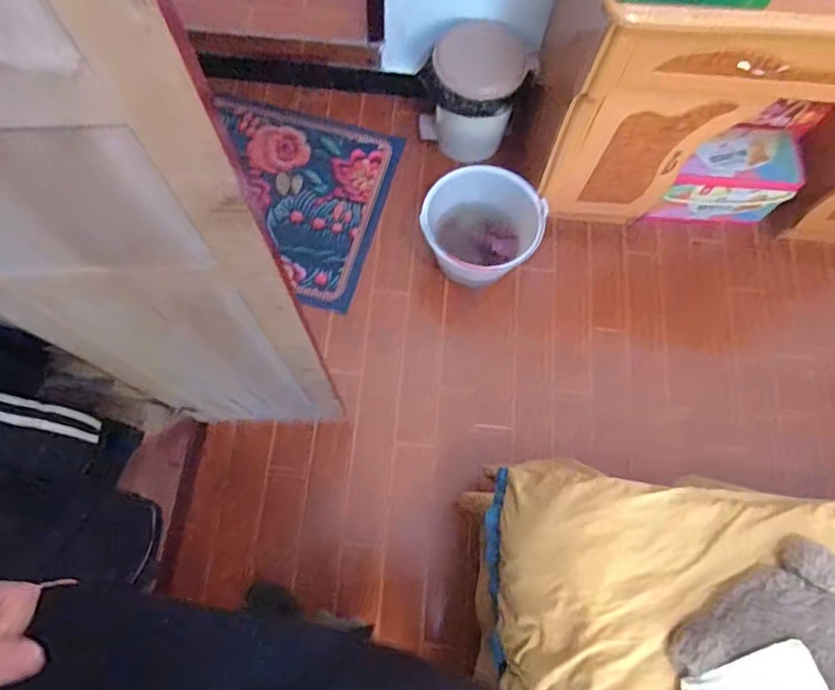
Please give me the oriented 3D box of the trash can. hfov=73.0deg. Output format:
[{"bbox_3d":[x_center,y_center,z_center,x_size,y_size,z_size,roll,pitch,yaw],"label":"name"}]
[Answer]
[{"bbox_3d":[0.156,-0.672,1.519,0.243,0.309,0.240,1,73,-3],"label":"trash can"}]

